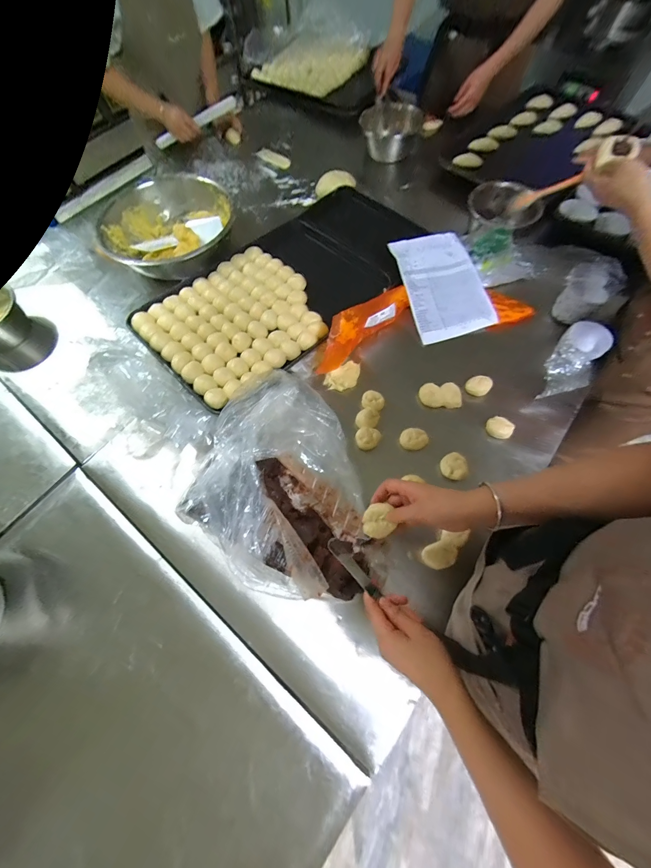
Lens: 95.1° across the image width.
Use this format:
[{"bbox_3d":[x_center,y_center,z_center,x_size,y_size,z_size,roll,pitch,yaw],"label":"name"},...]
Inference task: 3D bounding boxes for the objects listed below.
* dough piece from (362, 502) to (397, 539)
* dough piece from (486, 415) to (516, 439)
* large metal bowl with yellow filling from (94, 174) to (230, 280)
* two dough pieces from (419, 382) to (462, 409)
[{"bbox_3d":[0.082,0.135,0.464,0.048,0.018,0.048,-1,68,3],"label":"dough piece"},{"bbox_3d":[0.386,-0.013,0.668,0.054,0.033,0.042,30,72,13],"label":"dough piece"},{"bbox_3d":[-0.451,-0.586,0.868,0.344,0.124,0.301,-12,68,-3],"label":"large metal bowl with yellow filling"},{"bbox_3d":[0.268,-0.090,0.695,0.094,0.030,0.054,-1,68,1],"label":"two dough pieces"}]

